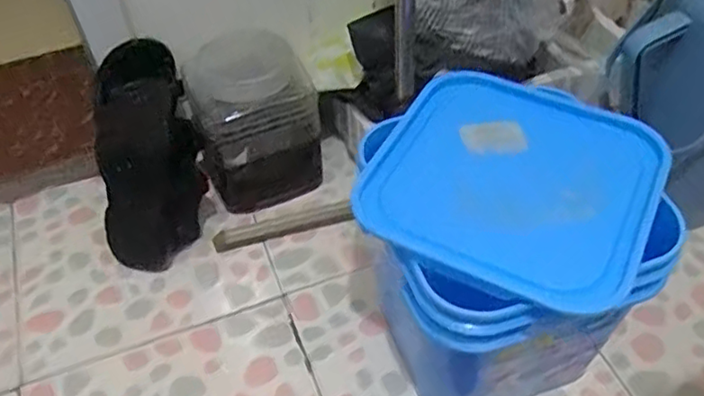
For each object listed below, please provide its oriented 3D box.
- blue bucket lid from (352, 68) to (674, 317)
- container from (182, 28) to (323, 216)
[{"bbox_3d":[0.145,-0.022,0.563,0.233,0.023,0.230,20,52,21],"label":"blue bucket lid"},{"bbox_3d":[-0.133,-0.104,0.858,0.152,0.202,0.141,-17,48,-12],"label":"container"}]

